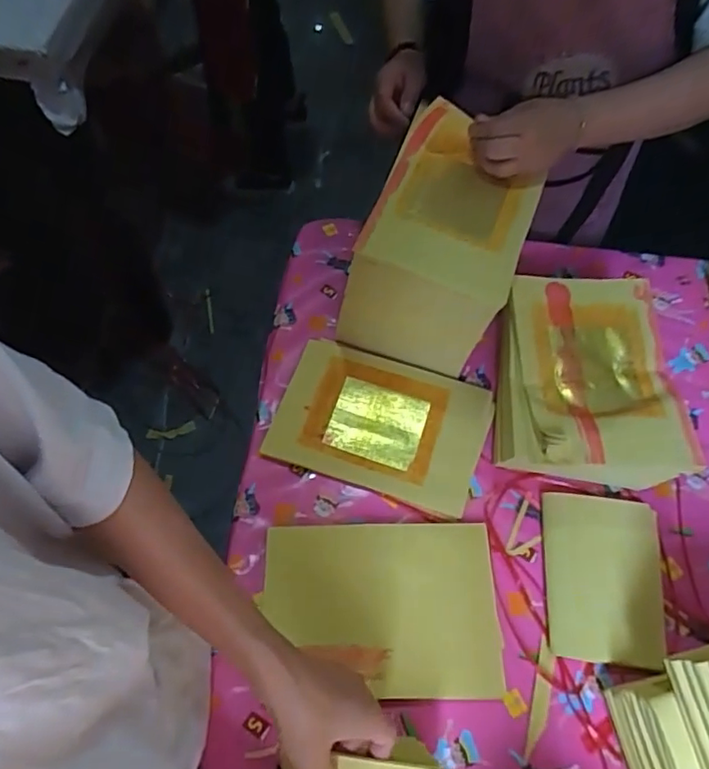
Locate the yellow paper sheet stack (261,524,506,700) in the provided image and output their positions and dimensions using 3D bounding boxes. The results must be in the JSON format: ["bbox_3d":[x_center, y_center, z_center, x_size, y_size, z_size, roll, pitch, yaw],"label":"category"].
[{"bbox_3d":[0.026,0.220,0.573,0.224,0.030,0.157,0,62,-2],"label":"yellow paper sheet stack"}]

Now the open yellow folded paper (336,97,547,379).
[{"bbox_3d":[0.099,-0.158,0.668,0.170,0.193,0.205,23,64,10],"label":"open yellow folded paper"}]

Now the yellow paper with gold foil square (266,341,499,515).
[{"bbox_3d":[0.030,0.044,0.676,0.234,0.017,0.161,17,63,7],"label":"yellow paper with gold foil square"}]

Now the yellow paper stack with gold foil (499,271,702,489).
[{"bbox_3d":[0.243,0.001,0.645,0.175,0.109,0.227,2,62,-1],"label":"yellow paper stack with gold foil"}]

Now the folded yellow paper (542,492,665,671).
[{"bbox_3d":[0.252,0.195,0.590,0.111,0.028,0.158,7,62,2],"label":"folded yellow paper"}]

